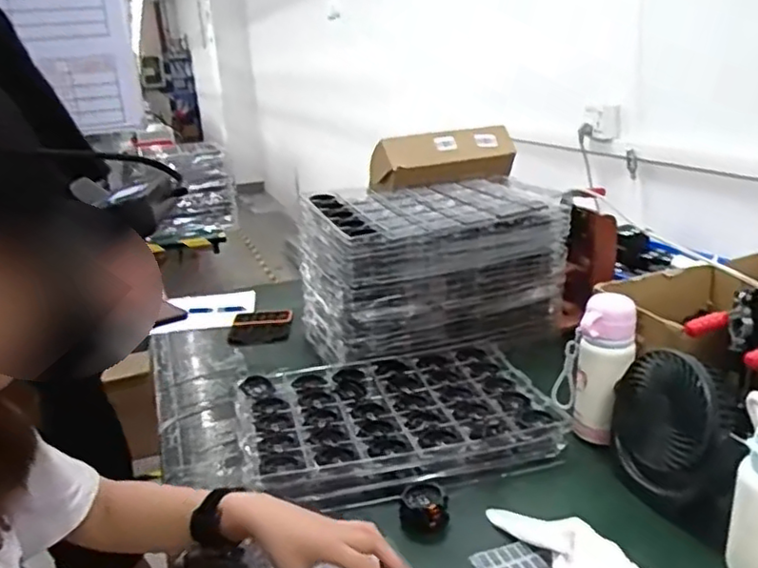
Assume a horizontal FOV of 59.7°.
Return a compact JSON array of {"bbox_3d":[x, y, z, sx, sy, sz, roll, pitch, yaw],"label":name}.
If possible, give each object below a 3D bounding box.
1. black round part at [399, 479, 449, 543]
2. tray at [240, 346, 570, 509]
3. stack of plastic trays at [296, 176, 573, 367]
[{"bbox_3d":[0.053,0.271,0.791,0.050,0.048,0.048,-4,19,1],"label":"black round part"},{"bbox_3d":[0.021,0.195,0.994,0.438,0.044,0.315,-8,19,-11],"label":"tray"},{"bbox_3d":[0.119,-0.047,1.283,0.509,0.239,0.298,-10,20,-17],"label":"stack of plastic trays"}]

